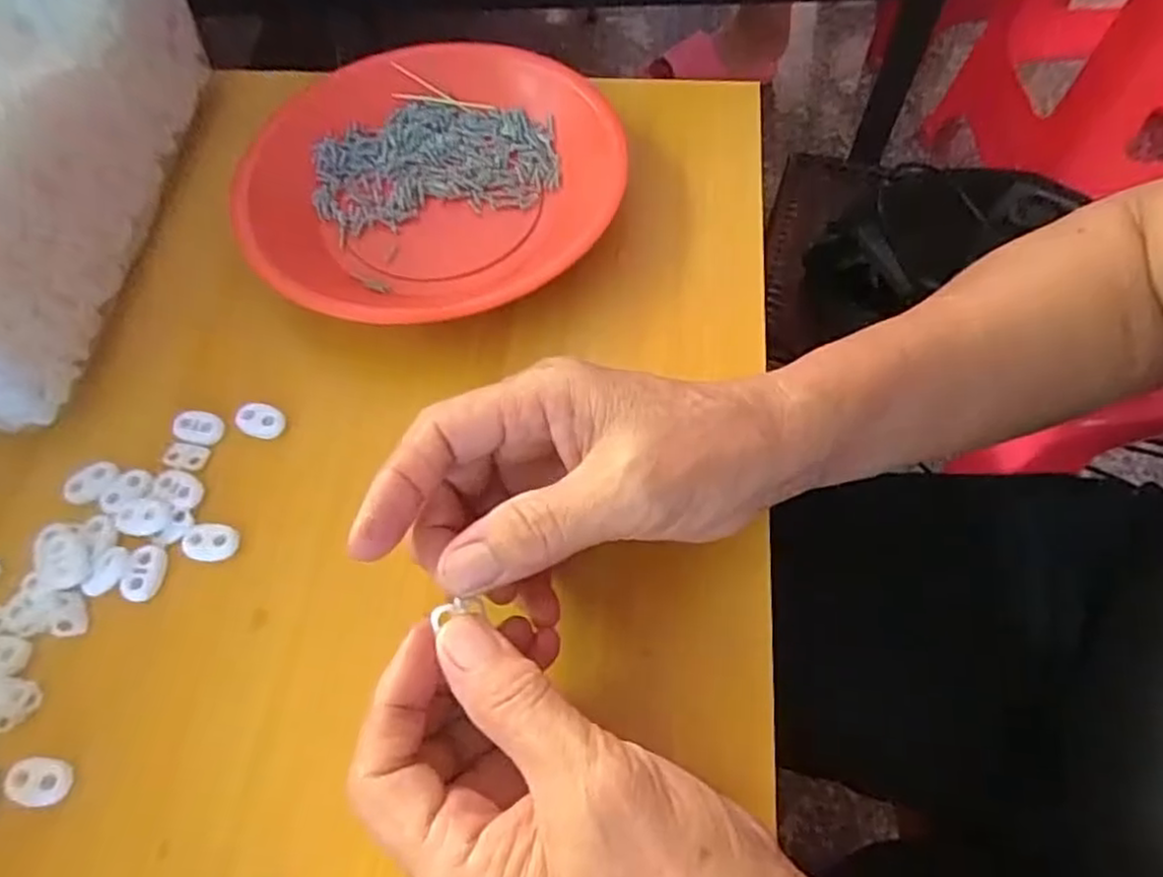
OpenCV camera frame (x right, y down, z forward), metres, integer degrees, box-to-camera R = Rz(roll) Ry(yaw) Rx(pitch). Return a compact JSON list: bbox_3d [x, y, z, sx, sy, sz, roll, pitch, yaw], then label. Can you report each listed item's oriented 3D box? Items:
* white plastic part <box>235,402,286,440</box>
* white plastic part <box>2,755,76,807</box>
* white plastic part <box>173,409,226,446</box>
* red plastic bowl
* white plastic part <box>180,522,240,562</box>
[{"bbox_3d":[-0.144,-0.008,0.320,0.022,0.008,0.014,17,63,11],"label":"white plastic part"},{"bbox_3d":[-0.191,0.121,0.252,0.021,0.006,0.015,10,62,8],"label":"white plastic part"},{"bbox_3d":[-0.170,-0.005,0.318,0.021,0.006,0.014,15,63,10],"label":"white plastic part"},{"bbox_3d":[-0.080,-0.134,0.374,0.185,0.029,0.191,-1,61,2],"label":"red plastic bowl"},{"bbox_3d":[-0.153,0.043,0.294,0.021,0.005,0.015,6,62,6],"label":"white plastic part"}]

